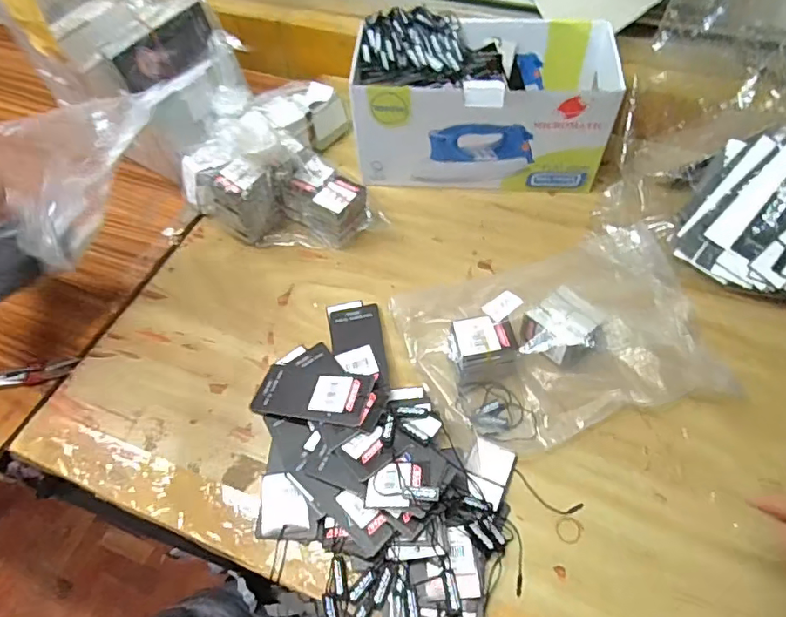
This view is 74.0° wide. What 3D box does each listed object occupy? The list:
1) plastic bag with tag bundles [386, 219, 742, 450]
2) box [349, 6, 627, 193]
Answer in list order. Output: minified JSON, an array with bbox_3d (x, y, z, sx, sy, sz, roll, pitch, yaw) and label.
[{"bbox_3d":[0.151,0.014,0.477,0.274,0.060,0.187,-16,56,-8],"label":"plastic bag with tag bundles"},{"bbox_3d":[0.100,-0.229,0.594,0.269,0.151,0.127,3,55,5],"label":"box"}]

